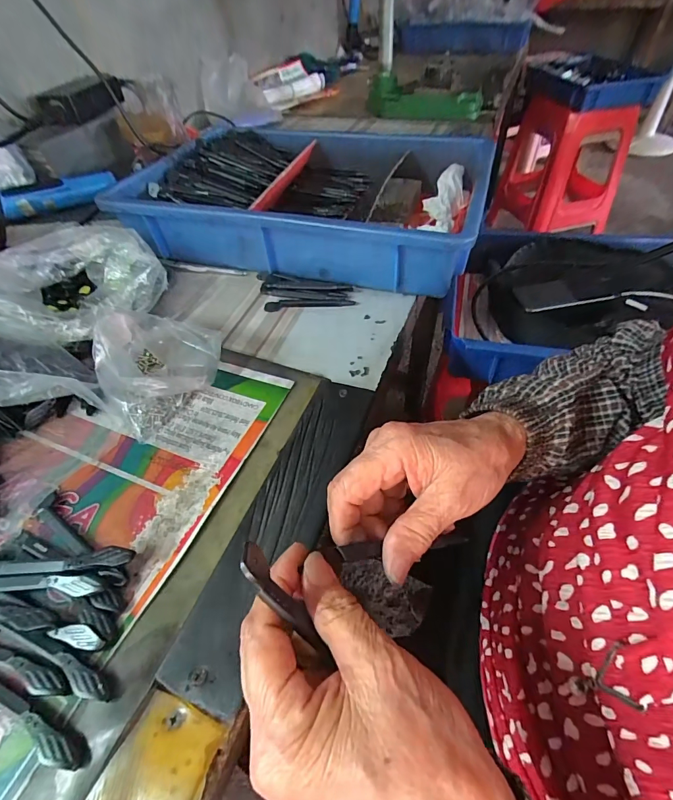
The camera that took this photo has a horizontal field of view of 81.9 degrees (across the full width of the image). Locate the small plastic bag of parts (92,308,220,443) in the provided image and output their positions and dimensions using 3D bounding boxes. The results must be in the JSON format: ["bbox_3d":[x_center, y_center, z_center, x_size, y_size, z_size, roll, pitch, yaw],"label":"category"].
[{"bbox_3d":[-0.156,-0.036,0.341,0.106,0.052,0.096,-38,57,-26],"label":"small plastic bag of parts"}]

